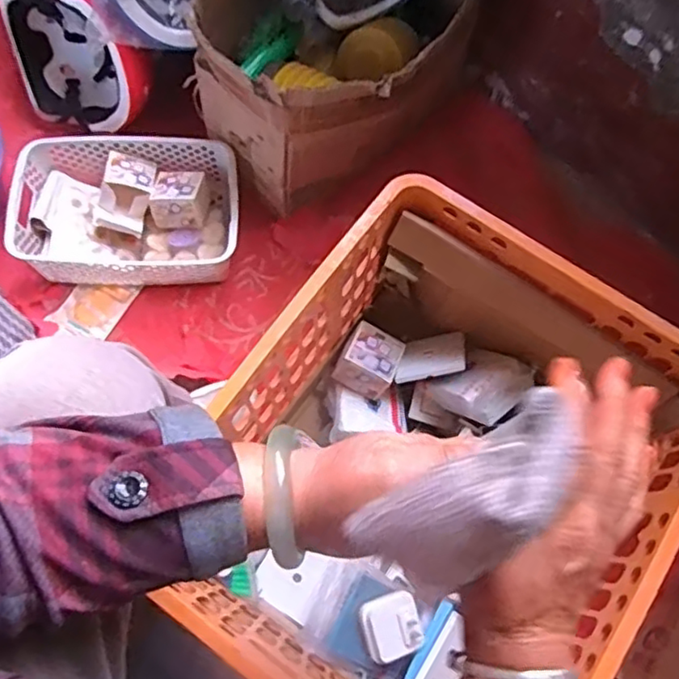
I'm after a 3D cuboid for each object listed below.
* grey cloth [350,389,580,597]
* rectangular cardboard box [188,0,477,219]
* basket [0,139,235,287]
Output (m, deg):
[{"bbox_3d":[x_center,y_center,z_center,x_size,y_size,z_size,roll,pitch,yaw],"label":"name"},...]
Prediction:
[{"bbox_3d":[0.061,0.072,0.279,0.110,0.044,0.048,-38,75,6],"label":"grey cloth"},{"bbox_3d":[0.009,-0.376,0.852,0.371,0.225,0.262,-38,76,-14],"label":"rectangular cardboard box"},{"bbox_3d":[-0.291,-0.182,0.894,0.299,0.080,0.203,-2,71,-3],"label":"basket"}]

